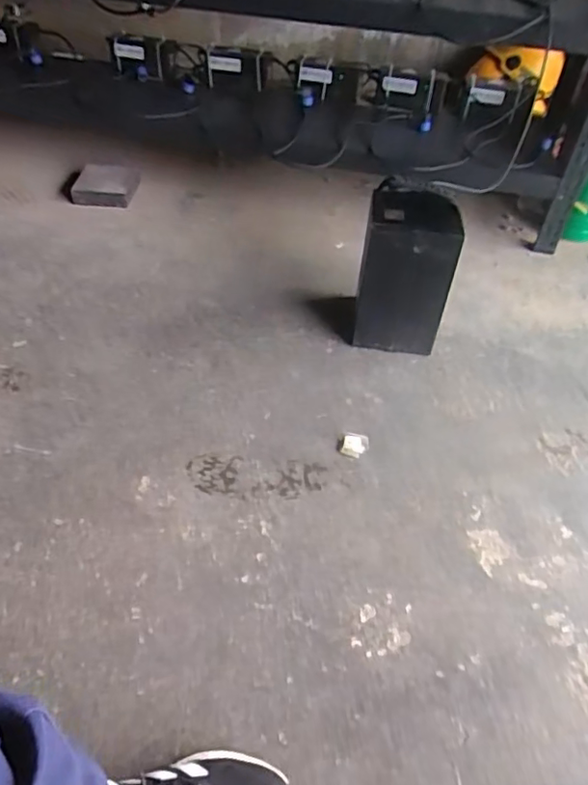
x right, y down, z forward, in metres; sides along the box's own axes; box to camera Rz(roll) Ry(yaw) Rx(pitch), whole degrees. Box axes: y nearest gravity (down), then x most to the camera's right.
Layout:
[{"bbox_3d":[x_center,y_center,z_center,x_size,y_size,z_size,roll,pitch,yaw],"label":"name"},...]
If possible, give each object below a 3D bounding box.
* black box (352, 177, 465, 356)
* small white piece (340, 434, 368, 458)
[{"bbox_3d":[0.203,-0.219,1.069,0.162,0.284,0.126,8,46,2],"label":"black box"},{"bbox_3d":[0.100,0.086,0.940,0.041,0.005,0.046,18,48,12],"label":"small white piece"}]

